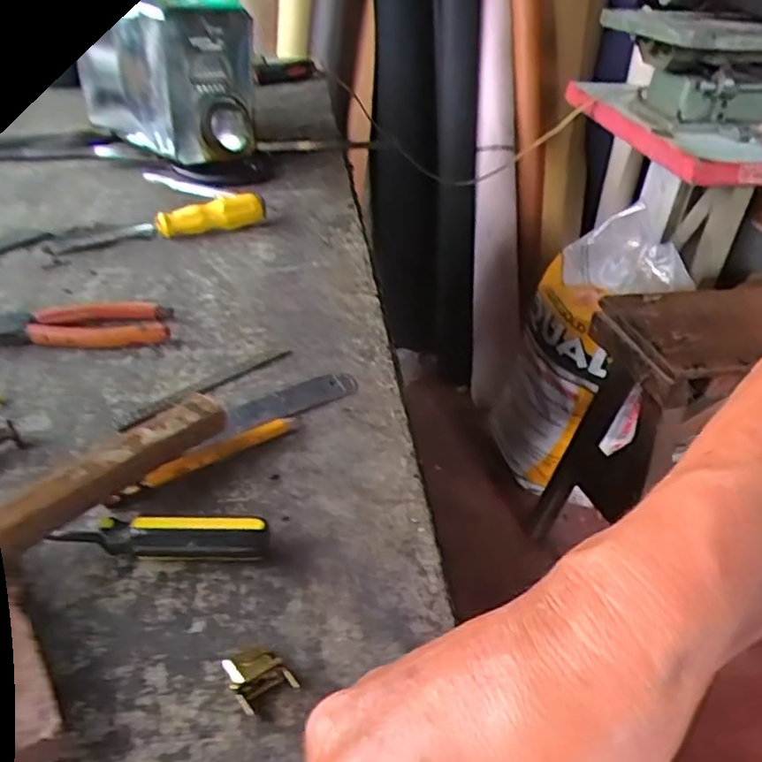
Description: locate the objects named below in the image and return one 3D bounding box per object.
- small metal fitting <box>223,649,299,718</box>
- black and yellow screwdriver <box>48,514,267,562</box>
[{"bbox_3d":[-0.054,0.128,0.298,0.025,0.011,0.027,-26,44,-35],"label":"small metal fitting"},{"bbox_3d":[-0.113,0.080,0.350,0.108,0.025,0.015,5,35,2],"label":"black and yellow screwdriver"}]

